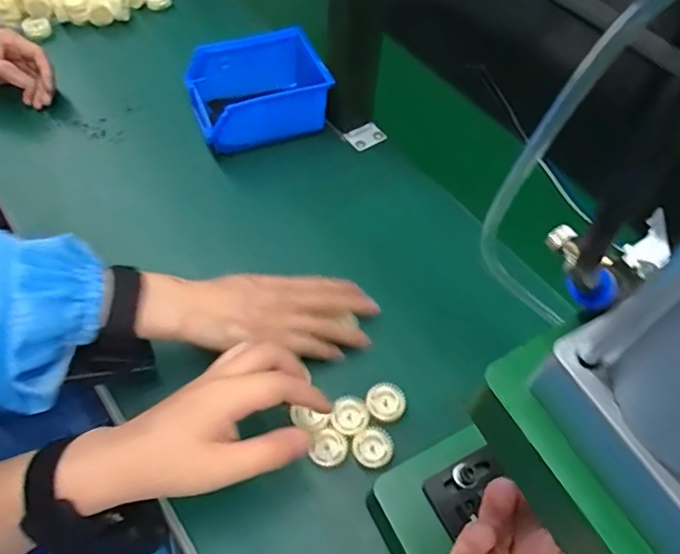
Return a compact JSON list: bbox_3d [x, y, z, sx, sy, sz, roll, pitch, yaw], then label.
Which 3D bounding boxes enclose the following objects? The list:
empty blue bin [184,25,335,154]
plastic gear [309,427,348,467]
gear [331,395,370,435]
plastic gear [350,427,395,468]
[{"bbox_3d":[-0.089,-0.202,0.620,0.146,0.076,0.106,-16,59,-13],"label":"empty blue bin"},{"bbox_3d":[-0.008,0.133,0.440,0.027,0.004,0.030,6,57,2],"label":"plastic gear"},{"bbox_3d":[0.008,0.112,0.456,0.030,0.006,0.032,1,57,-2],"label":"gear"},{"bbox_3d":[0.026,0.134,0.440,0.030,0.004,0.030,1,57,-2],"label":"plastic gear"}]

